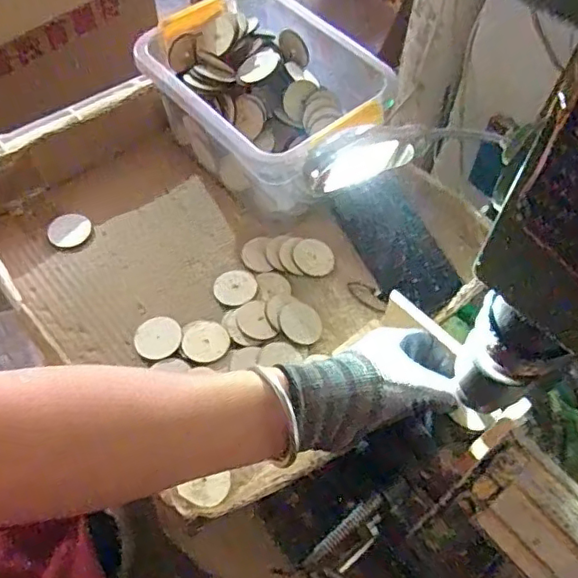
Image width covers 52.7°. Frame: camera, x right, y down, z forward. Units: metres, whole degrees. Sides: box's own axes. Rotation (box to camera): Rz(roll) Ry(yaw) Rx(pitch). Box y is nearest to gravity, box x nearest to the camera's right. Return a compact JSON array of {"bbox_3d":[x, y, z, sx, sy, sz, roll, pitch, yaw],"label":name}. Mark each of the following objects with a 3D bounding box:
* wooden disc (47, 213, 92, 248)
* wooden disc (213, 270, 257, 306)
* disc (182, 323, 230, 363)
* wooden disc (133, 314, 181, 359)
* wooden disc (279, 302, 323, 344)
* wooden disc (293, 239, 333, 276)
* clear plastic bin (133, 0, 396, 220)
[{"bbox_3d":[-0.228,-0.061,0.607,0.042,0.007,0.039,1,57,-1],"label":"wooden disc"},{"bbox_3d":[-0.053,-0.002,0.577,0.040,0.004,0.043,1,57,-1],"label":"wooden disc"},{"bbox_3d":[-0.077,0.049,0.536,0.039,0.007,0.041,1,57,-1],"label":"disc"},{"bbox_3d":[-0.122,0.045,0.545,0.043,0.008,0.043,1,57,-1],"label":"wooden disc"},{"bbox_3d":[0.012,0.032,0.553,0.042,0.004,0.041,13,59,-23],"label":"wooden disc"},{"bbox_3d":[0.025,-0.032,0.598,0.038,0.007,0.042,-17,59,-12],"label":"wooden disc"},{"bbox_3d":[-0.025,-0.199,0.632,0.194,0.119,0.231,-31,63,-20],"label":"clear plastic bin"}]

